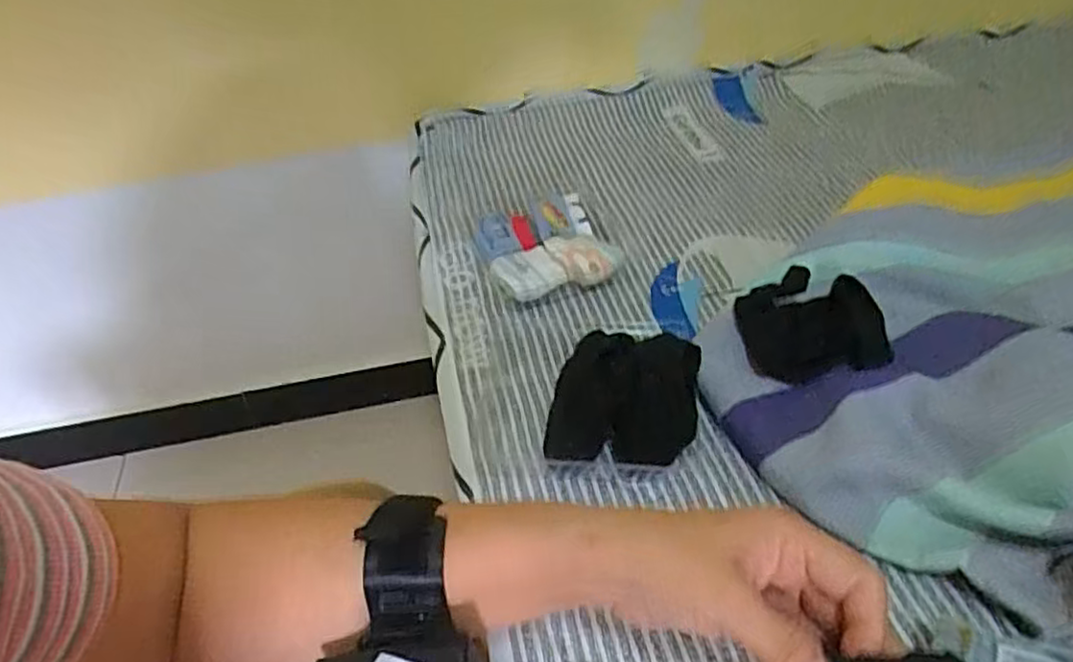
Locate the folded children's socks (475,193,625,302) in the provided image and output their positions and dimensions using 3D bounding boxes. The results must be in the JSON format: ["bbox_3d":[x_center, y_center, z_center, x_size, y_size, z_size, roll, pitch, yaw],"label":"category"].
[{"bbox_3d":[0.007,-0.071,0.595,0.111,0.028,0.111,-2,43,2],"label":"folded children's socks"}]

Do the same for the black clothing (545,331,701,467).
[{"bbox_3d":[0.059,0.047,0.456,0.093,0.045,0.097,6,44,10],"label":"black clothing"}]

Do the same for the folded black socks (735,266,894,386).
[{"bbox_3d":[0.190,-0.003,0.474,0.088,0.016,0.082,-22,57,13],"label":"folded black socks"}]

